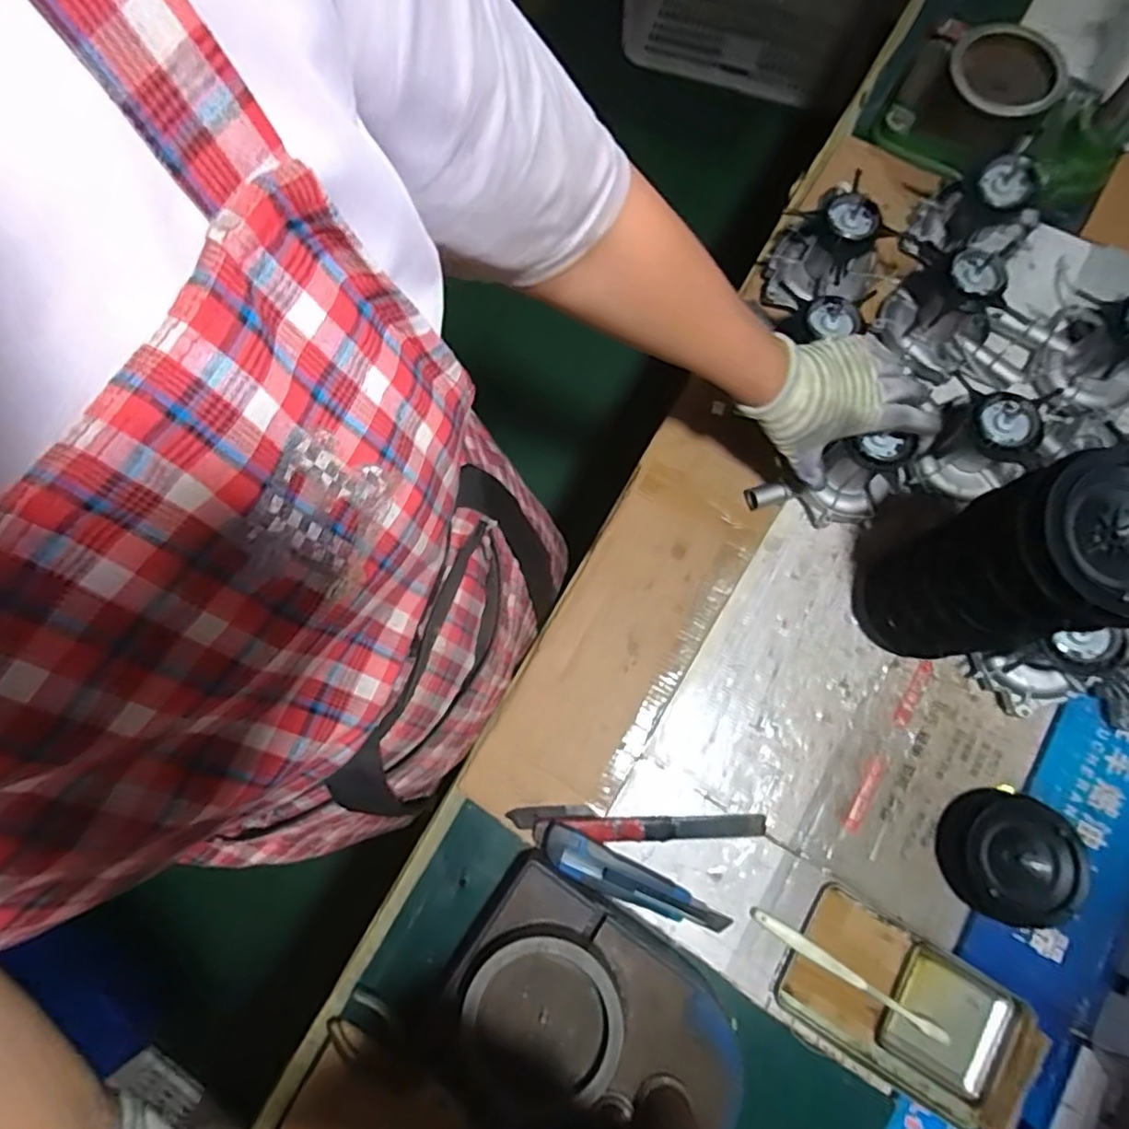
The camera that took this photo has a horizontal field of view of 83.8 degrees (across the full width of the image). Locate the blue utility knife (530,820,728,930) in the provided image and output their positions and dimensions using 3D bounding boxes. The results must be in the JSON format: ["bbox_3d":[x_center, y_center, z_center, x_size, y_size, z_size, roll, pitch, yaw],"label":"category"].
[{"bbox_3d":[0.058,0.286,0.569,0.186,0.023,0.035,24,78,7],"label":"blue utility knife"}]

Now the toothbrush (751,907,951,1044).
[{"bbox_3d":[0.244,0.353,0.545,0.169,0.026,0.012,30,79,9],"label":"toothbrush"}]

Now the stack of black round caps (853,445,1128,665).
[{"bbox_3d":[0.326,0.014,0.494,0.097,0.291,0.106,-17,68,-3],"label":"stack of black round caps"}]

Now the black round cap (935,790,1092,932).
[{"bbox_3d":[0.392,0.257,0.553,0.096,0.054,0.108,22,79,7],"label":"black round cap"}]

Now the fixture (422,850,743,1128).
[{"bbox_3d":[0.022,0.392,0.516,0.250,0.088,0.184,31,80,8],"label":"fixture"}]

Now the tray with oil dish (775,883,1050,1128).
[{"bbox_3d":[0.298,0.387,0.544,0.200,0.022,0.118,29,78,9],"label":"tray with oil dish"}]

